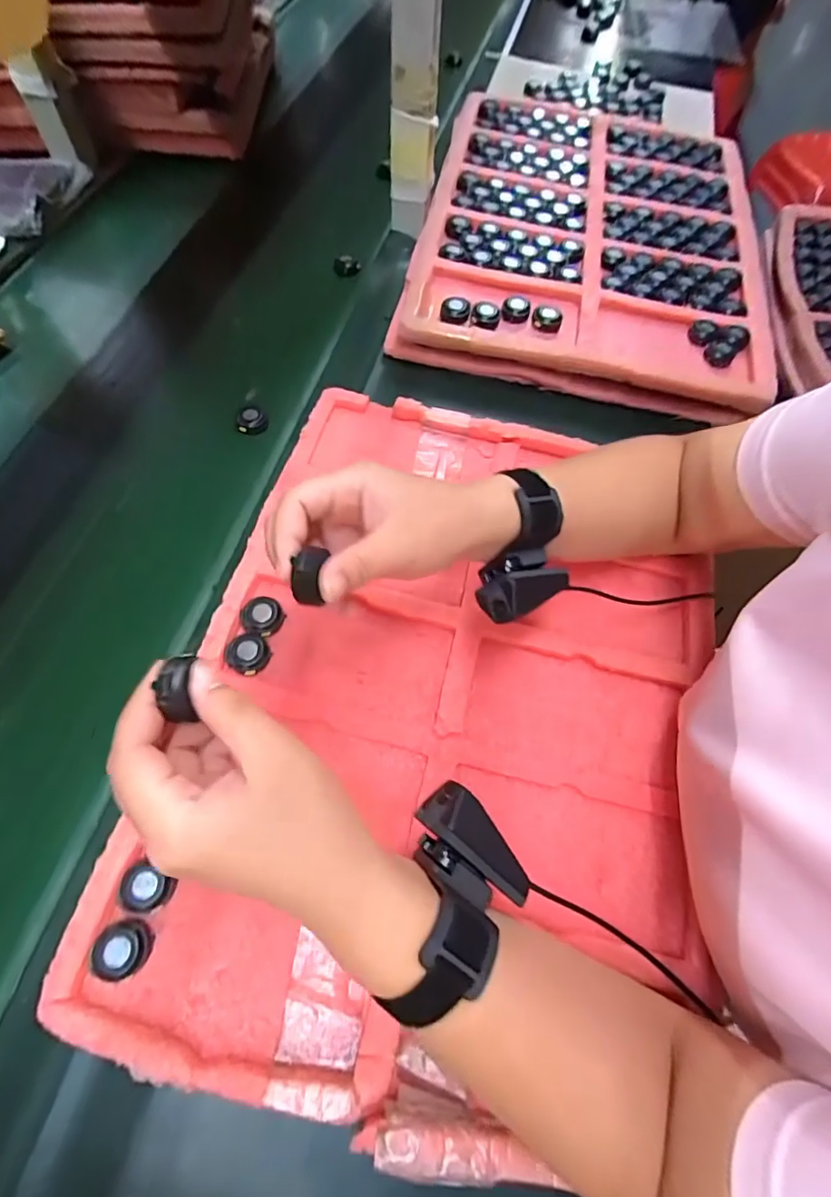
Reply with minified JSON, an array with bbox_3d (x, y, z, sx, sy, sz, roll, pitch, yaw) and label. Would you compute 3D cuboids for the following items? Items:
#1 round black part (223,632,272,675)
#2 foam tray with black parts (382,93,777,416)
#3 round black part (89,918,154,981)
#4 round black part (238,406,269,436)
[{"bbox_3d":[-0.122,0.039,0.373,0.030,0.010,0.027,25,65,11],"label":"round black part"},{"bbox_3d":[0.211,-0.447,0.627,0.387,0.052,0.513,10,63,4],"label":"foam tray with black parts"},{"bbox_3d":[-0.166,0.199,0.293,0.030,0.013,0.028,1,63,-2],"label":"round black part"},{"bbox_3d":[-0.158,-0.174,0.499,0.029,0.011,0.031,0,63,-1],"label":"round black part"}]

